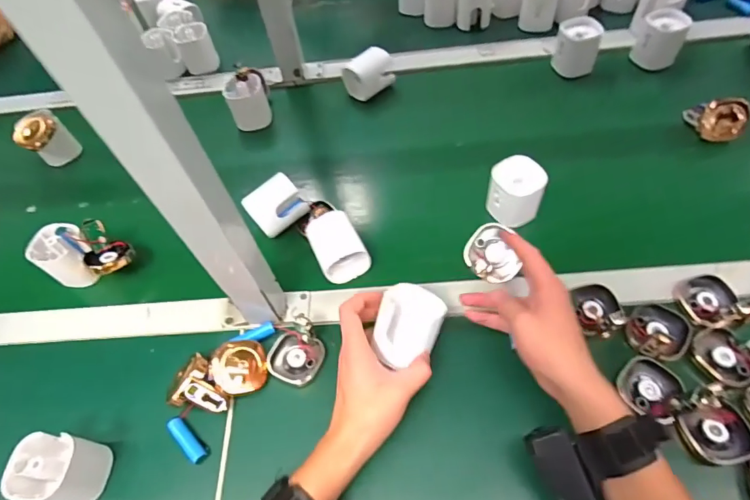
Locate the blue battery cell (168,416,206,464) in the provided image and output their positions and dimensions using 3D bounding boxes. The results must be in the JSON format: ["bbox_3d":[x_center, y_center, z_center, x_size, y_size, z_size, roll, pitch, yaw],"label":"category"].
[{"bbox_3d":[-0.184,0.186,0.441,0.054,0.014,0.014,38,66,25],"label":"blue battery cell"}]

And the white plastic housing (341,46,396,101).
[{"bbox_3d":[-0.010,-0.274,0.687,0.078,0.058,0.048,-31,59,-16],"label":"white plastic housing"}]

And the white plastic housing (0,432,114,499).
[{"bbox_3d":[-0.288,0.204,0.414,0.055,0.070,0.053,1,56,5],"label":"white plastic housing"}]

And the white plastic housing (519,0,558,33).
[{"bbox_3d":[0.273,-0.410,0.755,0.064,0.065,0.045,9,57,10],"label":"white plastic housing"}]

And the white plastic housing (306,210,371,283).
[{"bbox_3d":[-0.044,-0.001,0.529,0.053,0.049,0.074,-24,58,-12],"label":"white plastic housing"}]

